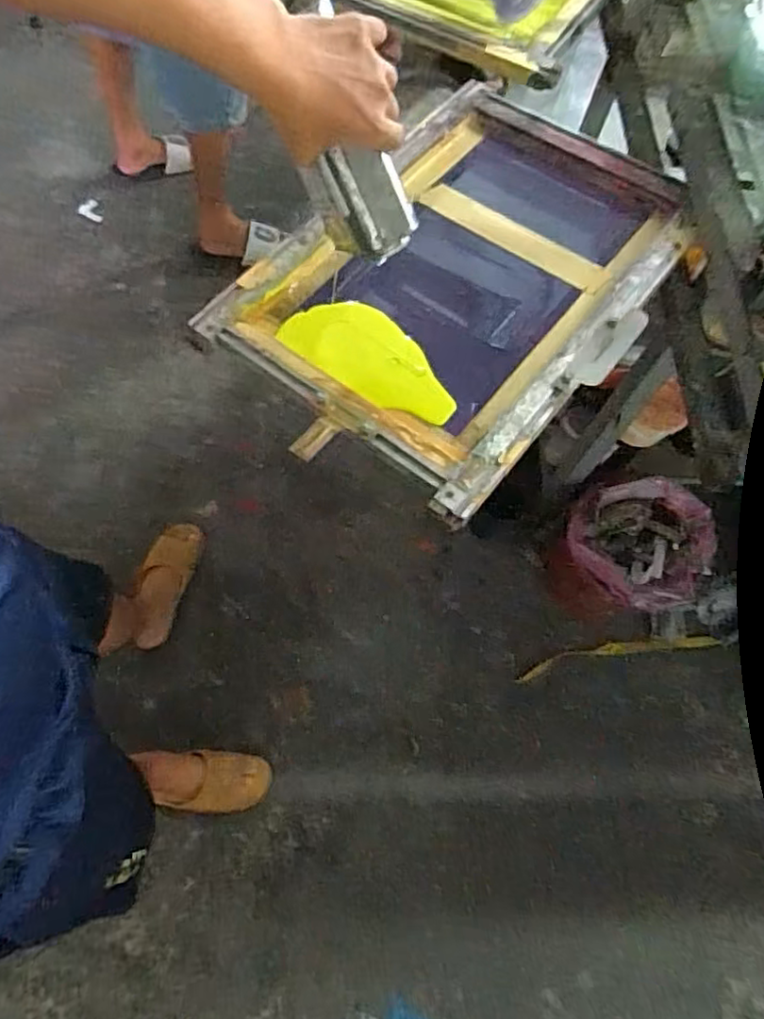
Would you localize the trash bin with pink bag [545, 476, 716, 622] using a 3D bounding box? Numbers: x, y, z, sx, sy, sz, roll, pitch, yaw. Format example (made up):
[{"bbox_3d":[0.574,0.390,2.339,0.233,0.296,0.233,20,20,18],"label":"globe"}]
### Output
[{"bbox_3d":[0.476,0.104,1.298,0.246,0.315,0.242,2,66,-4],"label":"trash bin with pink bag"}]

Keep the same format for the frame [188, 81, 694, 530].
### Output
[{"bbox_3d":[0.091,-0.283,0.776,0.408,0.056,0.594,37,69,11],"label":"frame"}]

